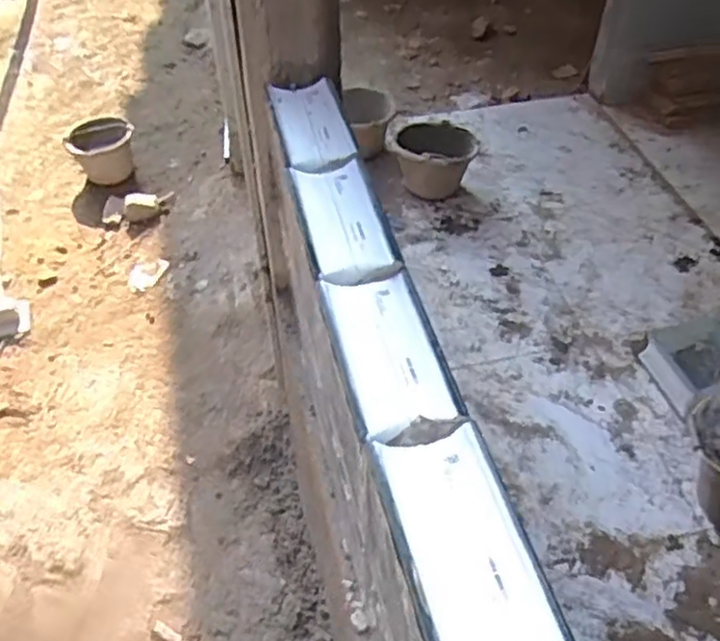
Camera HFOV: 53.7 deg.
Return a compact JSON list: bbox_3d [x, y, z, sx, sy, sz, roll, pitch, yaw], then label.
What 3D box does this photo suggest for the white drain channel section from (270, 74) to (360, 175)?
[{"bbox_3d":[-0.059,-0.243,0.880,0.080,0.021,0.177,-9,47,-9],"label":"white drain channel section"}]

